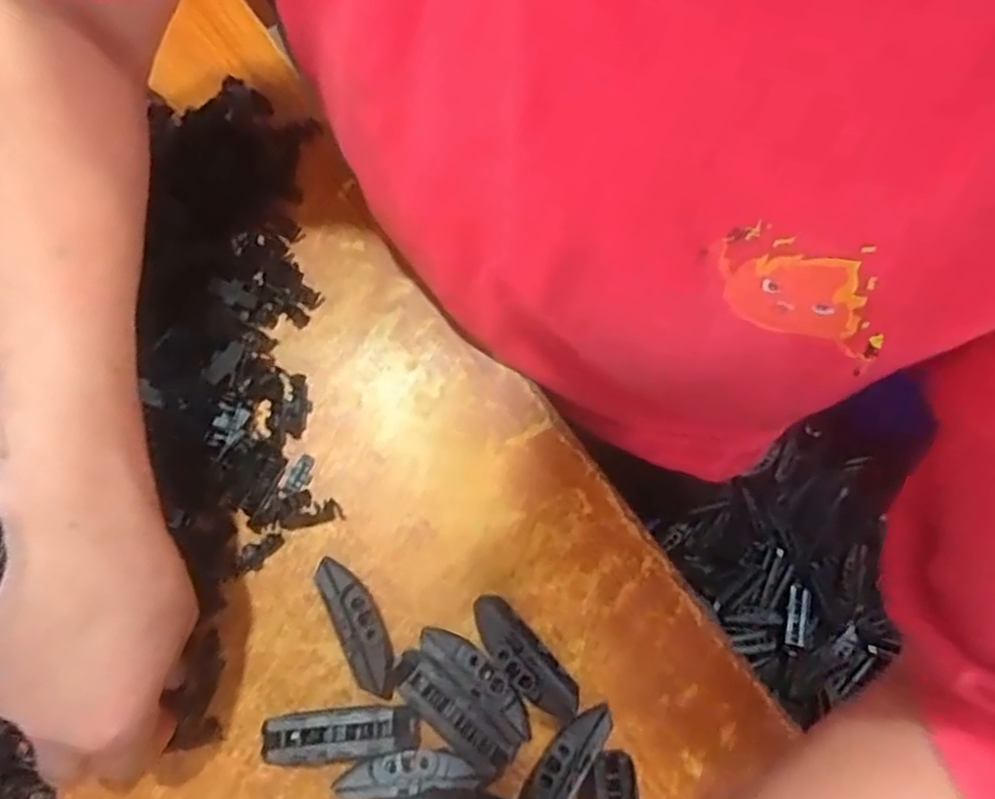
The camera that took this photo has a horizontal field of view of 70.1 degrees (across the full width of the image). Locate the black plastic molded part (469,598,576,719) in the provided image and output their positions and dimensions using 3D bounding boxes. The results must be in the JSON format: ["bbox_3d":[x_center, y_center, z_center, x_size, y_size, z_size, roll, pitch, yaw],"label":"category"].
[{"bbox_3d":[0.013,0.130,0.357,0.024,0.021,0.070,-42,81,-10],"label":"black plastic molded part"}]

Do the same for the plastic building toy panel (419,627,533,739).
[{"bbox_3d":[-0.009,0.138,0.354,0.070,0.021,0.018,40,79,8],"label":"plastic building toy panel"}]

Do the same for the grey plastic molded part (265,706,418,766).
[{"bbox_3d":[-0.077,0.163,0.349,0.074,0.018,0.021,-6,77,-3],"label":"grey plastic molded part"}]

